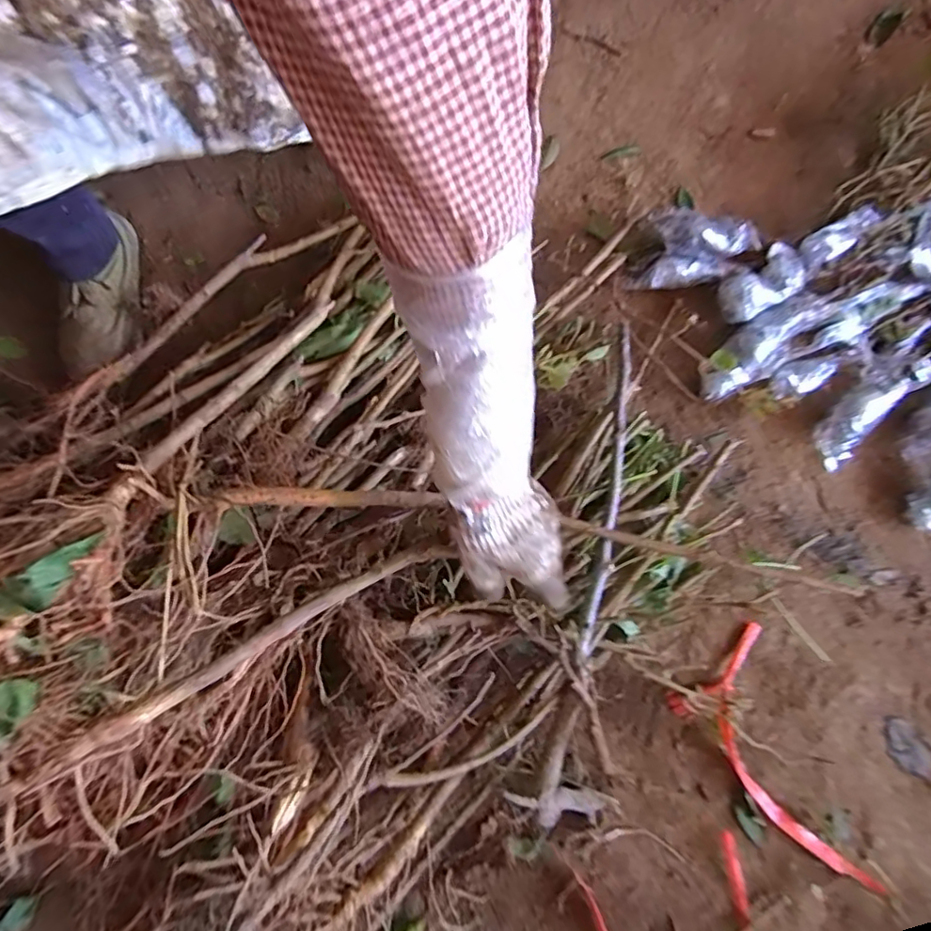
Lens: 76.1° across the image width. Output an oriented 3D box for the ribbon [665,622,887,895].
[{"bbox_3d":[0.331,0.305,0.597,0.124,0.053,0.257,-33,80,-7],"label":"ribbon"}]

